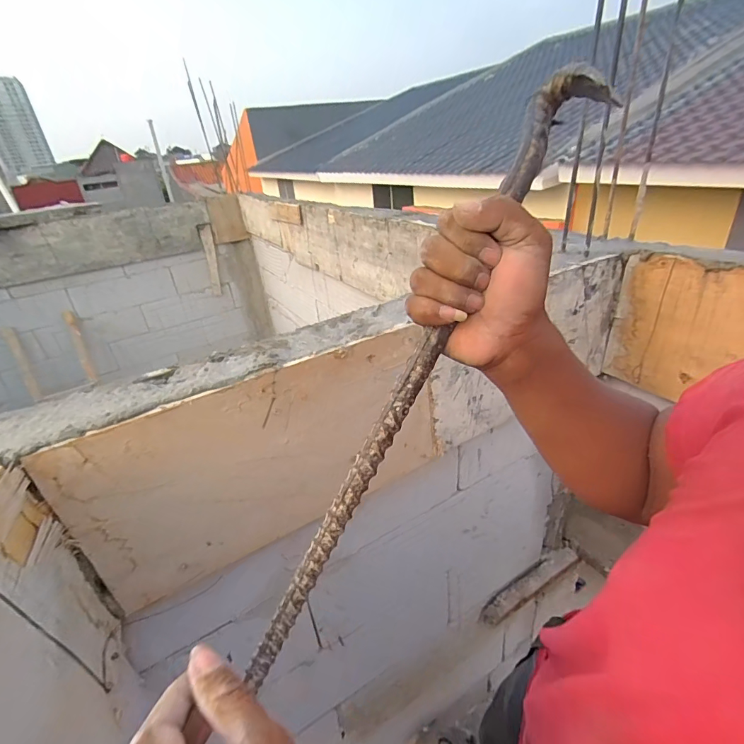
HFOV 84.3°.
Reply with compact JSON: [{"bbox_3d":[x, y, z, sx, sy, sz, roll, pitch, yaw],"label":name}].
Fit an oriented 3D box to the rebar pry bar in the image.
[{"bbox_3d":[0.020,0.028,0.292,0.031,0.487,0.026,21,11,-37],"label":"rebar pry bar"}]

